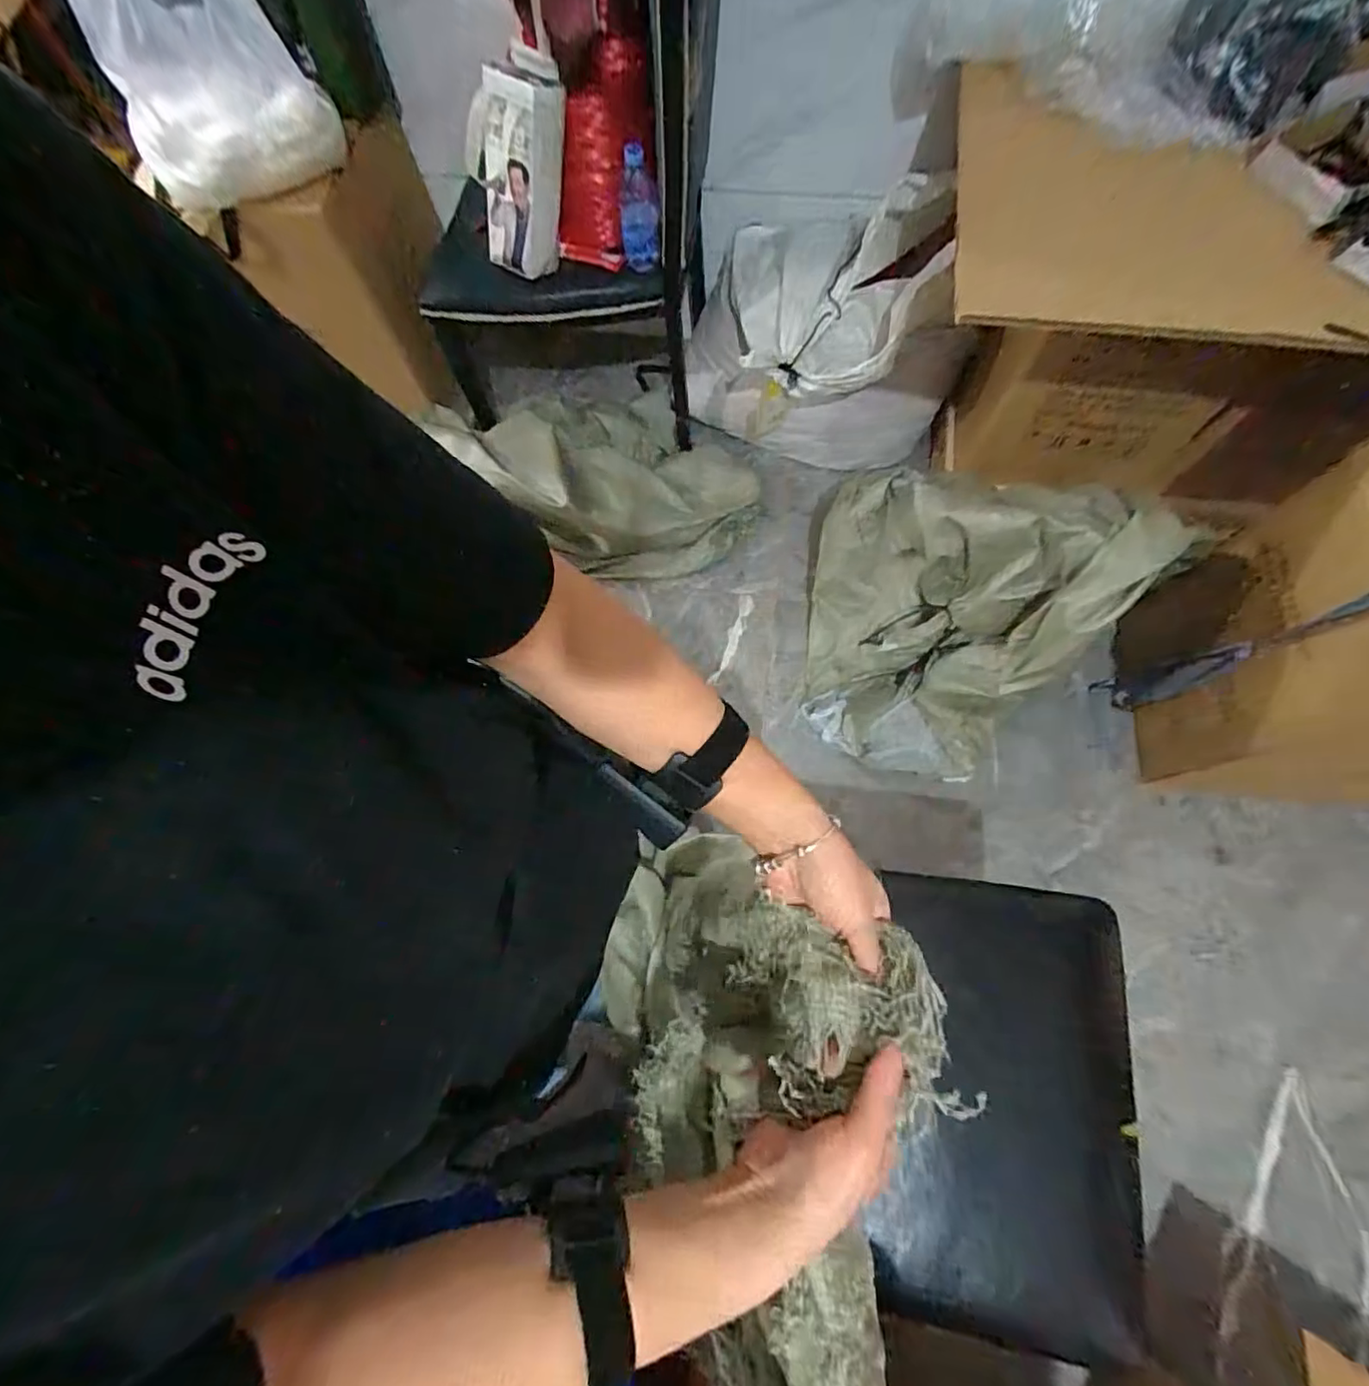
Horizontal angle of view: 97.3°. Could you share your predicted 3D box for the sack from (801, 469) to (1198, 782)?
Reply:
[{"bbox_3d":[0.417,-0.157,1.073,0.495,0.438,0.452,35,75,14],"label":"sack"}]

